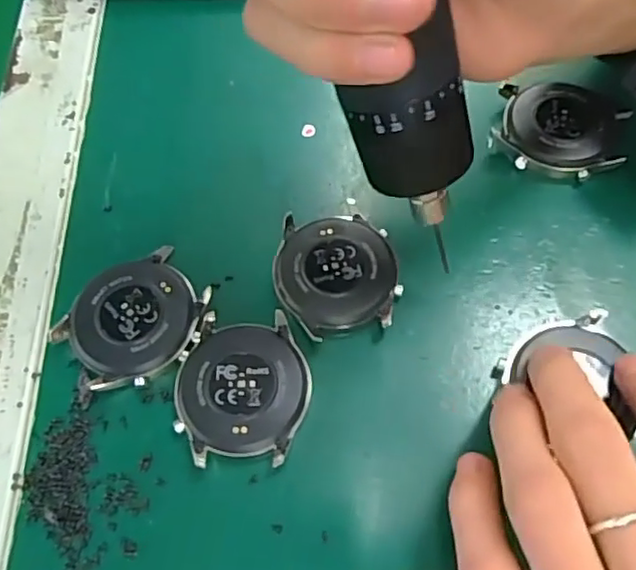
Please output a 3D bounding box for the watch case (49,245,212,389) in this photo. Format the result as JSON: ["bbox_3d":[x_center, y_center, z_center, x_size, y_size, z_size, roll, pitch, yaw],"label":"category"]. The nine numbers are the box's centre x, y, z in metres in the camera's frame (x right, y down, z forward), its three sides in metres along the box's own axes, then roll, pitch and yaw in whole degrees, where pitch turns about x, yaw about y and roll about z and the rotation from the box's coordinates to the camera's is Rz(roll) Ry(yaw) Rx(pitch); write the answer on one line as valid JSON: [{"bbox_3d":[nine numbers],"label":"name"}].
[{"bbox_3d":[-0.066,0.013,0.226,0.049,0.011,0.043,-36,68,-15],"label":"watch case"}]

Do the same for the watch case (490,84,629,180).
[{"bbox_3d":[0.099,-0.063,0.255,0.049,0.013,0.037,10,65,7],"label":"watch case"}]

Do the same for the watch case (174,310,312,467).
[{"bbox_3d":[-0.026,0.035,0.214,0.044,0.010,0.049,-3,64,1],"label":"watch case"}]

